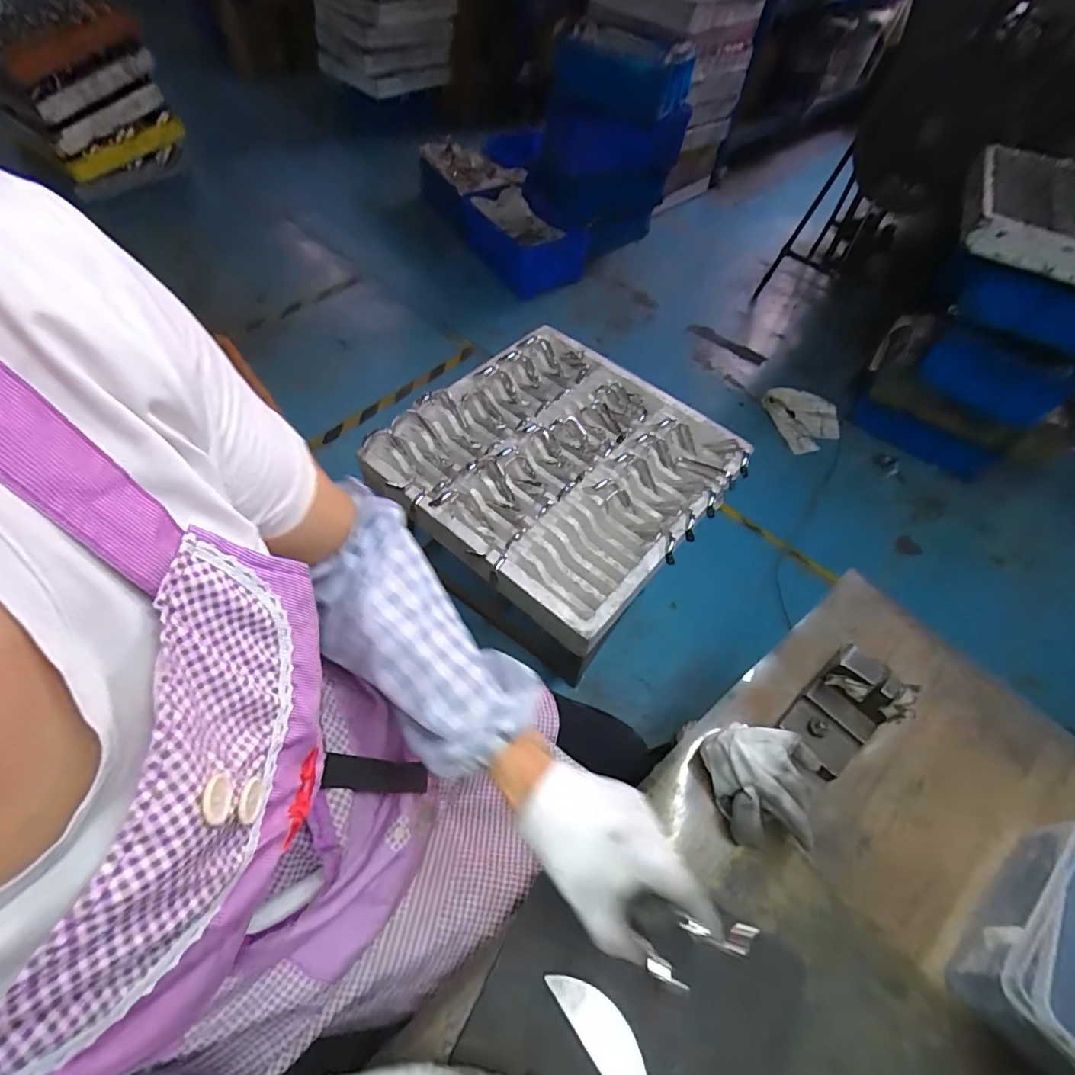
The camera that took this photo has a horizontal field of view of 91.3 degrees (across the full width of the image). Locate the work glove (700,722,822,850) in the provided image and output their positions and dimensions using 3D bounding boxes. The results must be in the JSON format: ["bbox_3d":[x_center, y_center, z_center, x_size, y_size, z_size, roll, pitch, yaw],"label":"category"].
[{"bbox_3d":[0.190,0.208,0.447,0.070,0.065,0.099,-12,59,-13],"label":"work glove"}]

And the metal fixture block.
[{"bbox_3d":[0.279,0.160,0.482,0.088,0.073,0.067,-37,67,-25],"label":"metal fixture block"}]

